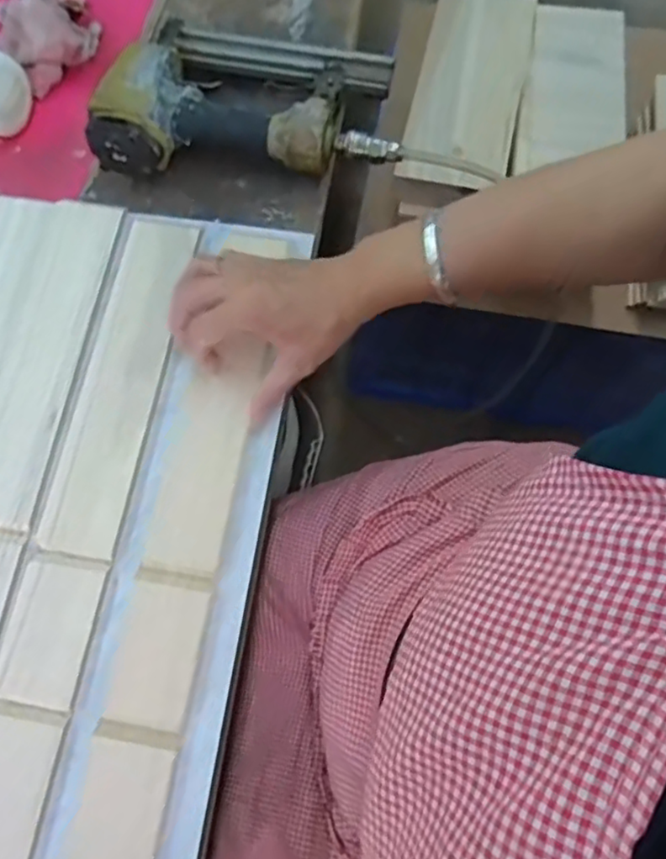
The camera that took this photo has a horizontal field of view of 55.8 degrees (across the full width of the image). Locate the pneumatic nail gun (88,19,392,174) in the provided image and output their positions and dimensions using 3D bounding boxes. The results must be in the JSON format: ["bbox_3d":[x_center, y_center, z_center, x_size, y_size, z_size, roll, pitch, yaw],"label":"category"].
[{"bbox_3d":[-0.075,-0.301,0.545,0.257,0.064,0.179,1,72,2],"label":"pneumatic nail gun"}]

